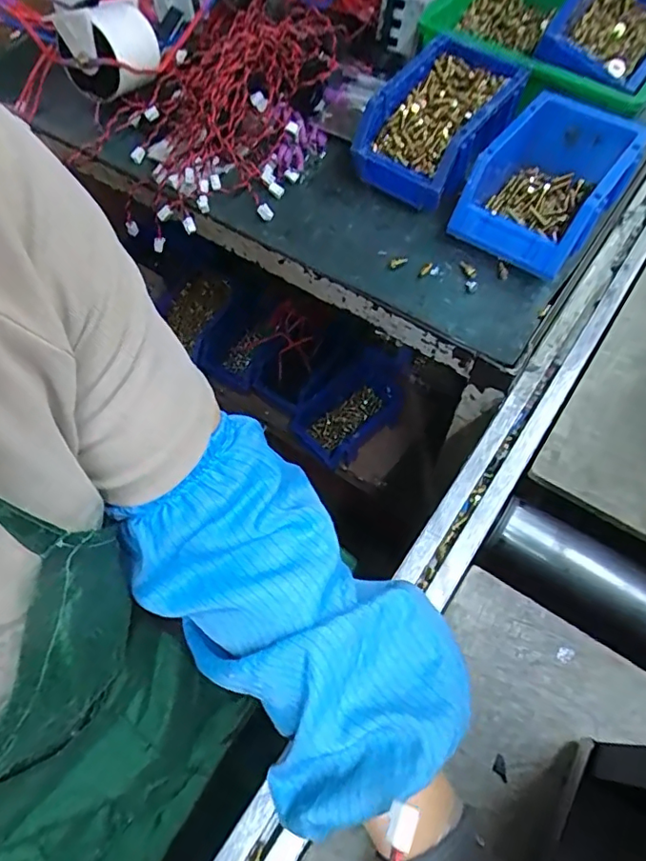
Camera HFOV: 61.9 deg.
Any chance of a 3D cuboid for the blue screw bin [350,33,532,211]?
[{"bbox_3d":[0.116,-0.306,0.543,0.111,0.094,0.164,37,70,19],"label":"blue screw bin"}]

